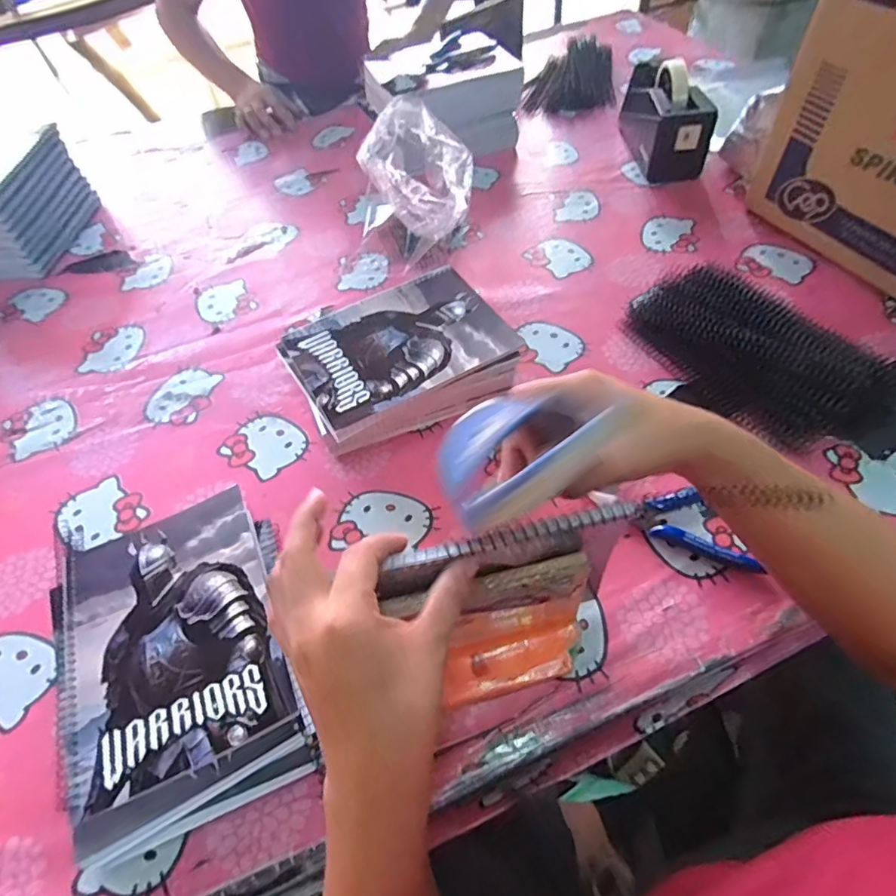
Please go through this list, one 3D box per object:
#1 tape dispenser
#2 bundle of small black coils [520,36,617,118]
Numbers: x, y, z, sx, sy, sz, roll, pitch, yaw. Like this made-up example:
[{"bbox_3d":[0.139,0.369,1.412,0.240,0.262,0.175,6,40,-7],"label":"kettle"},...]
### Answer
[{"bbox_3d":[0.321,-0.493,0.795,0.089,0.111,0.198,0,54,5],"label":"tape dispenser"},{"bbox_3d":[0.233,-0.702,1.009,0.157,0.026,0.281,8,55,10],"label":"bundle of small black coils"}]

